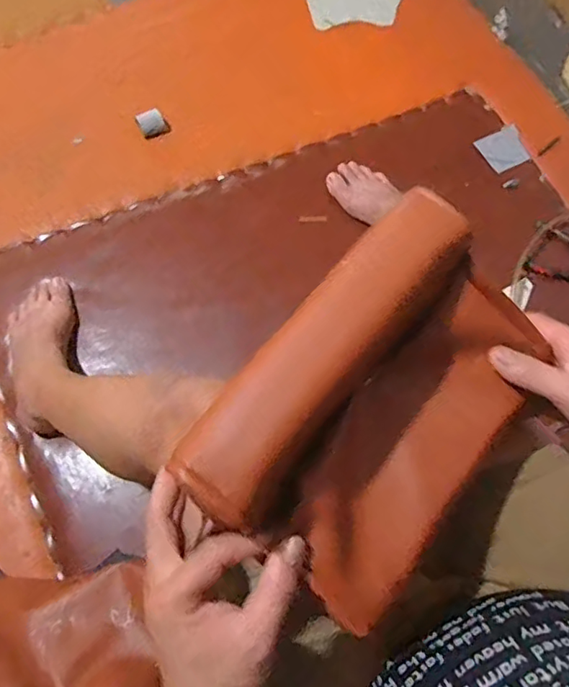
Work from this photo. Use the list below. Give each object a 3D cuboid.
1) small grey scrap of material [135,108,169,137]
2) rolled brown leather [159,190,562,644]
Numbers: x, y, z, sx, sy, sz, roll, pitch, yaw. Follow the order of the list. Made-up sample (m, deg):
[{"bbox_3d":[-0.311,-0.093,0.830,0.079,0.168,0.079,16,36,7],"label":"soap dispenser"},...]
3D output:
[{"bbox_3d":[-0.246,-0.408,0.998,0.050,0.035,0.031,-18,71,-9],"label":"small grey scrap of material"},{"bbox_3d":[0.061,0.040,0.397,0.176,0.075,0.262,45,72,-16],"label":"rolled brown leather"}]

